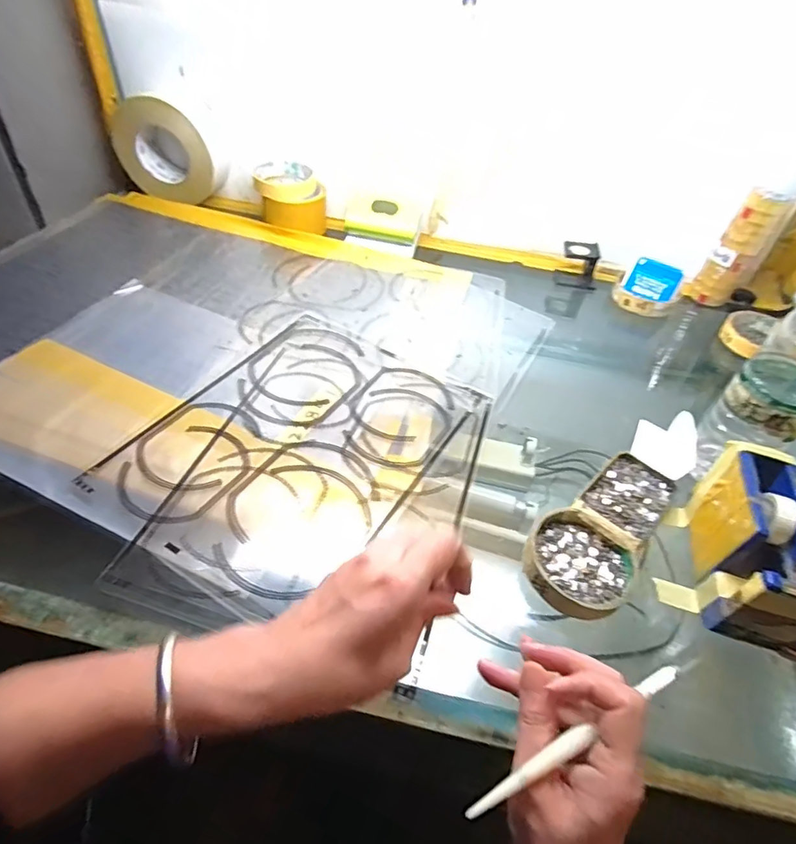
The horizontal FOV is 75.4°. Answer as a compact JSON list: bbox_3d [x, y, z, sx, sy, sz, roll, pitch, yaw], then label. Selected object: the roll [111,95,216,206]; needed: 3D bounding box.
[{"bbox_3d":[-0.319,-0.378,0.725,0.140,0.131,0.056,9,45,2],"label":"roll"}]

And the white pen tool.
[{"bbox_3d":[0.094,0.164,0.268,0.137,0.006,0.008,-24,52,-15],"label":"white pen tool"}]

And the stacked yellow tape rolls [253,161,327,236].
[{"bbox_3d":[-0.150,-0.315,0.722,0.096,0.063,0.084,-1,45,-8],"label":"stacked yellow tape rolls"}]

